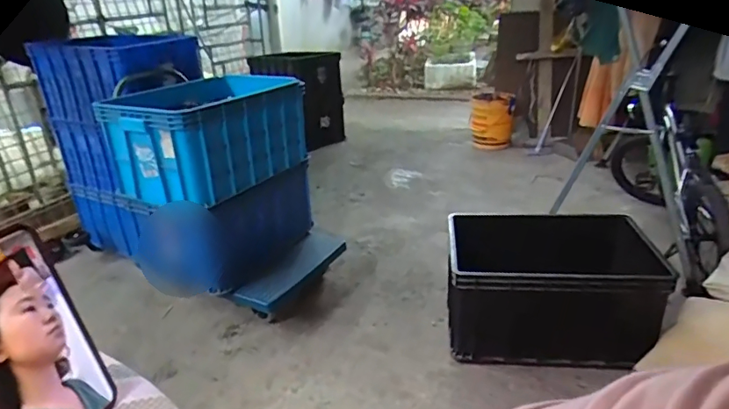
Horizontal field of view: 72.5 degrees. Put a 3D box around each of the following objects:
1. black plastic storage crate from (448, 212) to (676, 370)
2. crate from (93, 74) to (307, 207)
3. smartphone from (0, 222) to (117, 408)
[{"bbox_3d":[0.567,0.262,1.559,0.602,0.332,0.403,2,25,8],"label":"black plastic storage crate"},{"bbox_3d":[-0.507,-0.246,1.707,0.397,0.292,0.585,16,30,33],"label":"crate"},{"bbox_3d":[-0.229,0.095,0.340,0.007,0.159,0.077,-7,20,25],"label":"smartphone"}]

